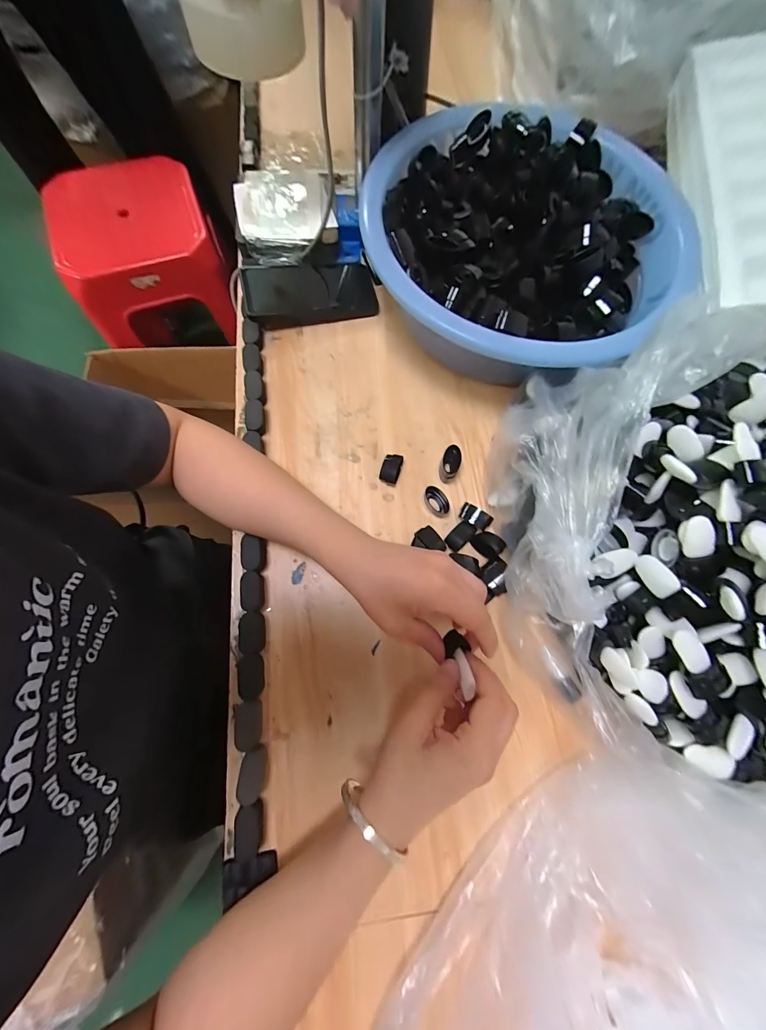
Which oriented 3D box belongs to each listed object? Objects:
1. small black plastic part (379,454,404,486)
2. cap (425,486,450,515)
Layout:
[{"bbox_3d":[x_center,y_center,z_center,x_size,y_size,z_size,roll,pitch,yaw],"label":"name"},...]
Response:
[{"bbox_3d":[0.009,-0.050,0.373,0.021,0.017,0.031,17,73,3],"label":"small black plastic part"},{"bbox_3d":[0.058,-0.015,0.364,0.018,0.015,0.033,-30,76,-10],"label":"cap"}]

